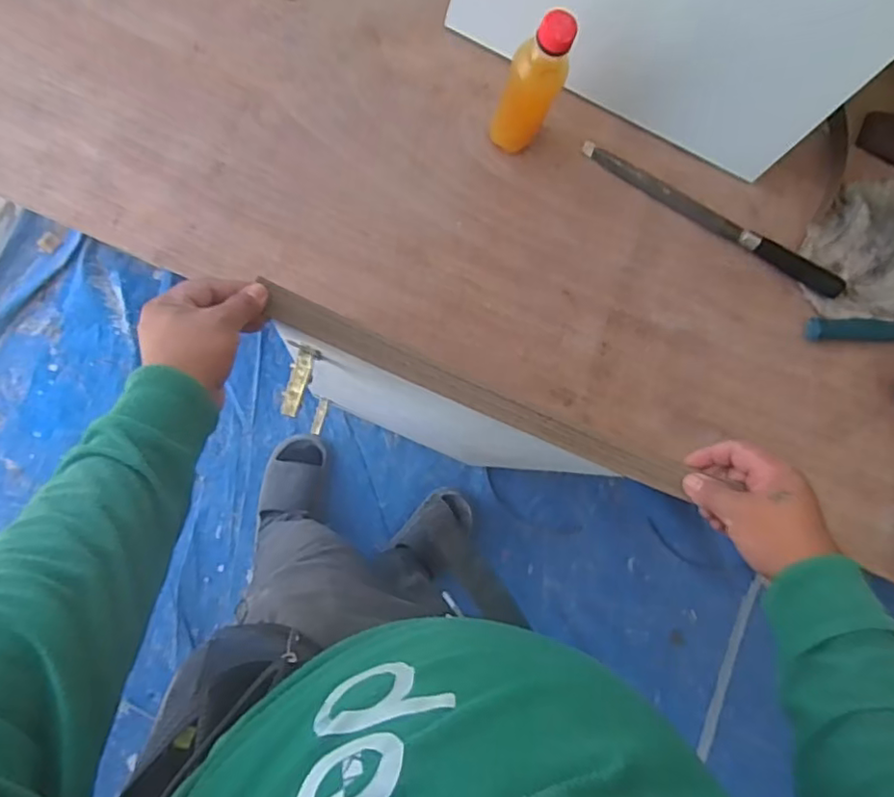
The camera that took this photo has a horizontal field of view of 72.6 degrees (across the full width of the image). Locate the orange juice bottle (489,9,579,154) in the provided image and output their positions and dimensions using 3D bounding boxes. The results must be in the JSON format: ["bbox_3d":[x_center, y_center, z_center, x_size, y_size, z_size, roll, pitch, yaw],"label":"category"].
[{"bbox_3d":[0.078,-0.290,0.578,0.056,0.178,0.059,33,84,-5],"label":"orange juice bottle"}]

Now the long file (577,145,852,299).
[{"bbox_3d":[0.305,-0.202,0.685,0.336,0.020,0.022,27,87,-7],"label":"long file"}]

